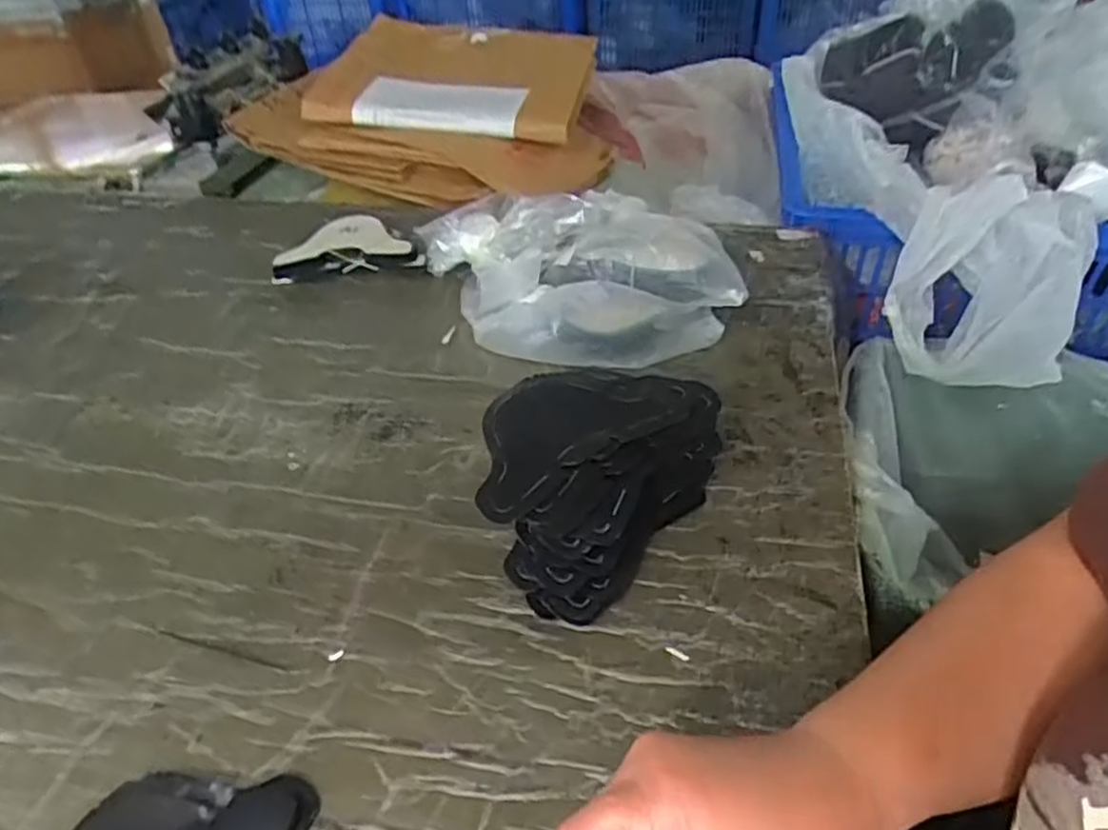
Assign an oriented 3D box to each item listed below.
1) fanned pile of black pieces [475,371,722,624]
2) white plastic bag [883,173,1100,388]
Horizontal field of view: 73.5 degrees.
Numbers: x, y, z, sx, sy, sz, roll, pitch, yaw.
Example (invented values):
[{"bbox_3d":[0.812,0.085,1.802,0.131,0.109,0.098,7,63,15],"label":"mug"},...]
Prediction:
[{"bbox_3d":[0.020,0.034,0.483,0.120,0.086,0.170,26,50,29],"label":"fanned pile of black pieces"},{"bbox_3d":[0.404,-0.136,0.690,0.151,0.122,0.177,16,45,22],"label":"white plastic bag"}]

